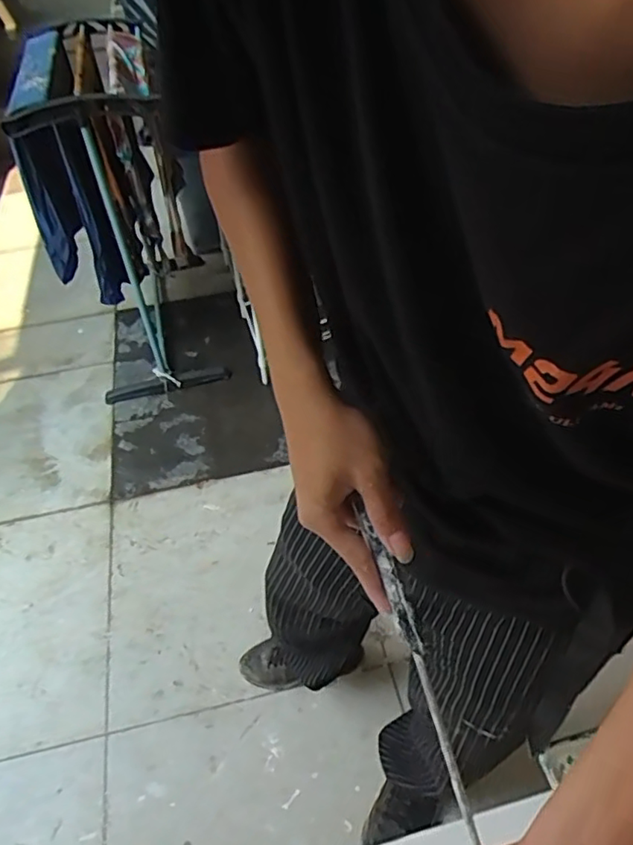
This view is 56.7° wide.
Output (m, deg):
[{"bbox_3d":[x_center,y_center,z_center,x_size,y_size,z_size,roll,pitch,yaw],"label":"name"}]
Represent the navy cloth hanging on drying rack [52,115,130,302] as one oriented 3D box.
[{"bbox_3d":[-0.612,-0.535,1.608,0.083,0.505,0.144,-24,48,-16],"label":"navy cloth hanging on drying rack"}]

